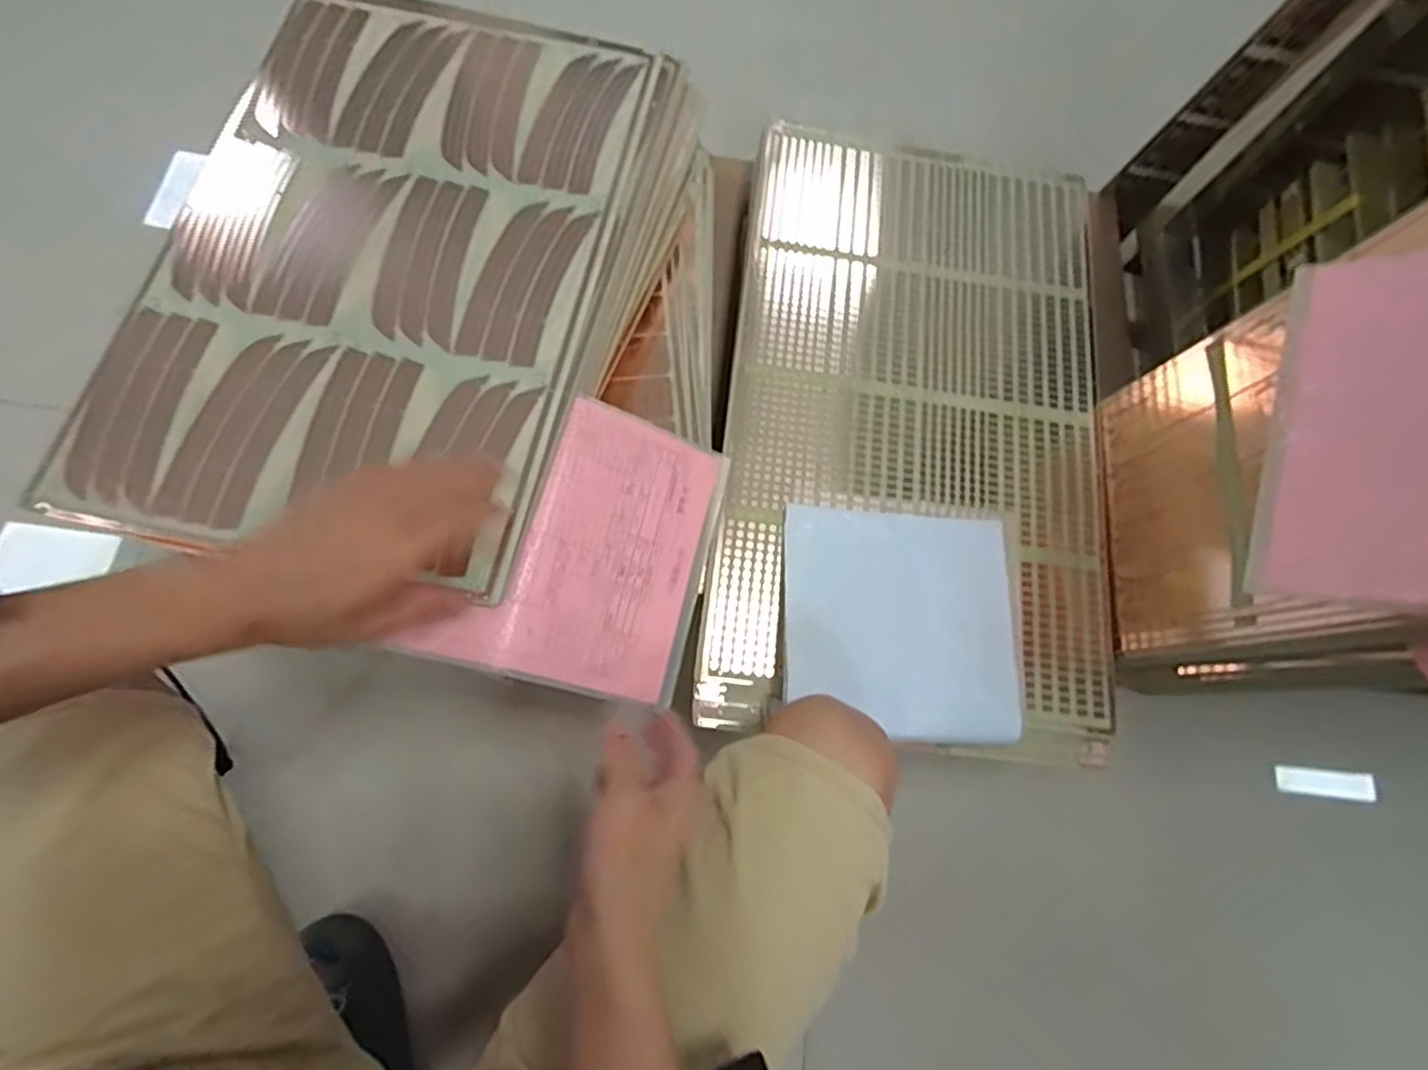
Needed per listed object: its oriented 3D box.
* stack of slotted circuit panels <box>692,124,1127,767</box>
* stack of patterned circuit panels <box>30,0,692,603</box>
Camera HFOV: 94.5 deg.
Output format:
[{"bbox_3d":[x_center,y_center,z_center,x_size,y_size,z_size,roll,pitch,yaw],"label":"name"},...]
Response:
[{"bbox_3d":[0.209,-0.131,0.664,0.382,0.054,0.648,7,70,0],"label":"stack of slotted circuit panels"},{"bbox_3d":[-0.261,-0.232,0.544,0.377,0.030,0.534,16,71,4],"label":"stack of patterned circuit panels"}]

